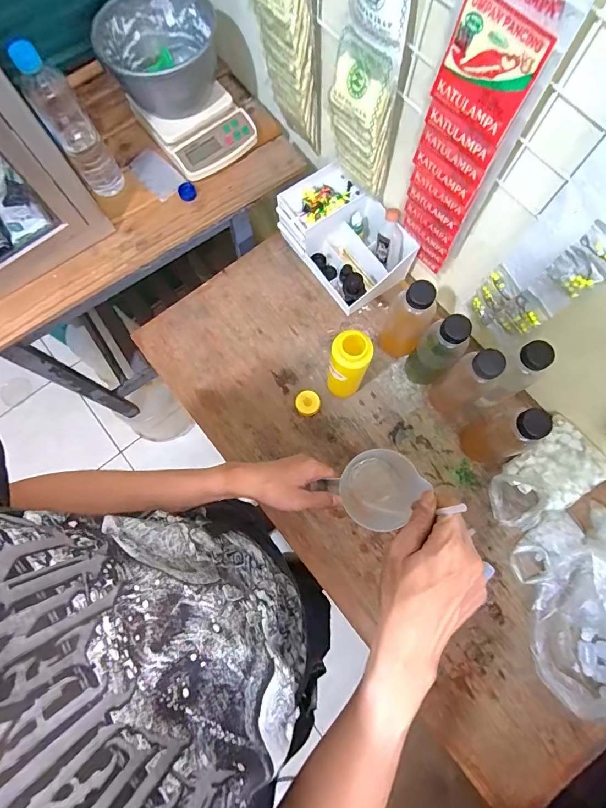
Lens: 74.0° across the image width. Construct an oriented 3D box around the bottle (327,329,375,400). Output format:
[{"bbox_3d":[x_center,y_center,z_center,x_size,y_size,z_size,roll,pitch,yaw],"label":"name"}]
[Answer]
[{"bbox_3d":[0.070,-0.054,0.643,0.054,0.186,0.050,0,76,1],"label":"bottle"}]

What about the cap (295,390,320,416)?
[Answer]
[{"bbox_3d":[0.008,-0.001,0.721,0.043,0.011,0.044,0,76,1],"label":"cap"}]

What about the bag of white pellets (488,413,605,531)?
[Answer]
[{"bbox_3d":[0.402,0.117,0.661,0.195,0.050,0.115,-35,78,-8],"label":"bag of white pellets"}]

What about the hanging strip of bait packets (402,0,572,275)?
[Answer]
[{"bbox_3d":[0.188,-0.303,0.502,0.034,0.380,0.105,-42,79,-9],"label":"hanging strip of bait packets"}]

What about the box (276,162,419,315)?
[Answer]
[{"bbox_3d":[0.079,-0.307,0.746,0.155,0.107,0.246,-38,79,-8],"label":"box"}]

